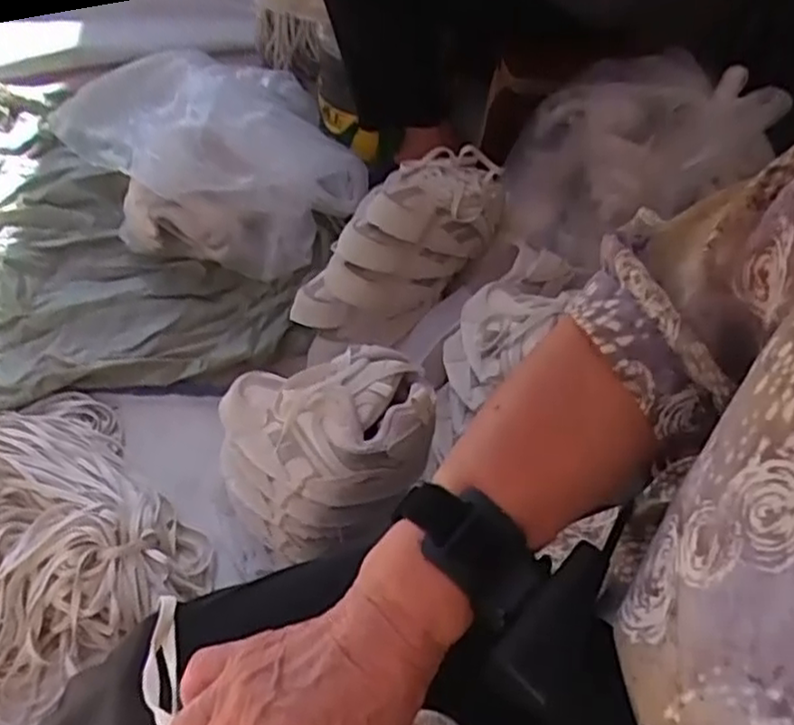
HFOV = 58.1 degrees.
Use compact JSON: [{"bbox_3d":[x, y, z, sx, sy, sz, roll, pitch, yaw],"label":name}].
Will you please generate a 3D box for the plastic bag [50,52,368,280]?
[{"bbox_3d":[-0.278,-0.329,1.157,0.371,0.162,0.425,-29,62,-27],"label":"plastic bag"}]

